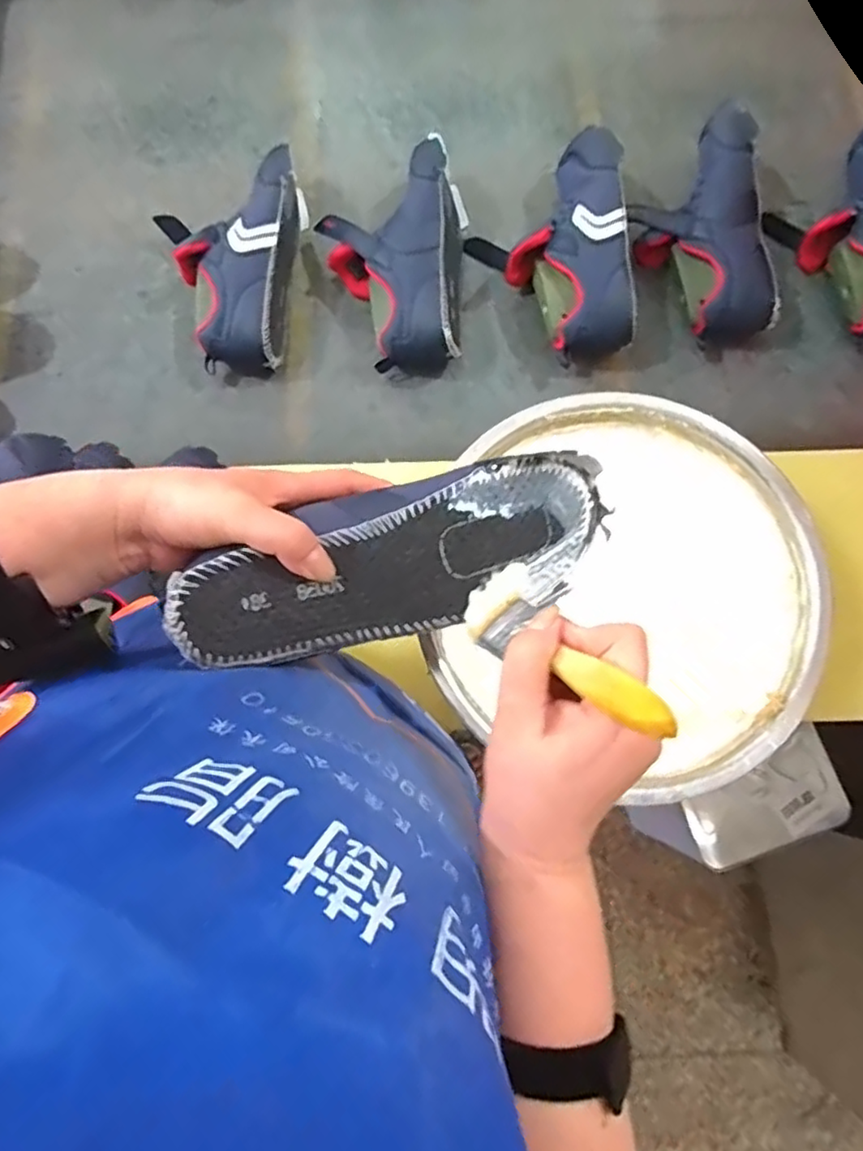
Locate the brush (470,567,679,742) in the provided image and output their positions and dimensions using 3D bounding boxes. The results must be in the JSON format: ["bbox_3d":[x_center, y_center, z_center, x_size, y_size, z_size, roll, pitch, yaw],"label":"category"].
[{"bbox_3d":[0.064,0.033,0.311,0.049,0.150,0.021,-40,118,-8],"label":"brush"}]

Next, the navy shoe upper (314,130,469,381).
[{"bbox_3d":[-0.045,-0.351,0.716,0.157,0.084,0.244,-2,78,-1],"label":"navy shoe upper"}]

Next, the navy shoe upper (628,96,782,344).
[{"bbox_3d":[0.302,-0.391,0.728,0.133,0.082,0.254,-3,78,-1],"label":"navy shoe upper"}]

